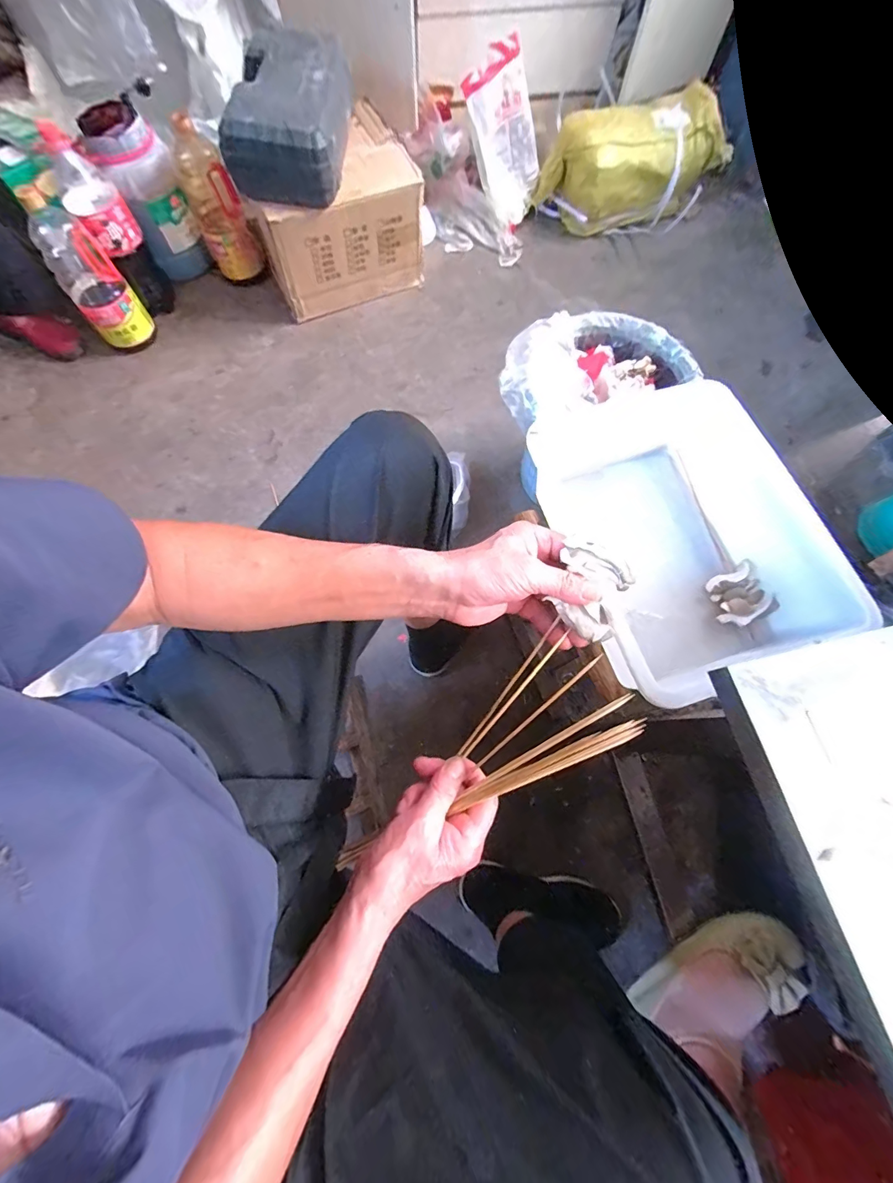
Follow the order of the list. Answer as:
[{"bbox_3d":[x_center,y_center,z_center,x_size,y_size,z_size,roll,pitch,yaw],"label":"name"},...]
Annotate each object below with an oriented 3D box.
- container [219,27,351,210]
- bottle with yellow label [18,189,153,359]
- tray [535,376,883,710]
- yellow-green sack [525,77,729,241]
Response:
[{"bbox_3d":[-0.284,-0.875,0.775,0.199,0.138,0.288,4,72,0],"label":"container"},{"bbox_3d":[-0.704,-0.619,0.837,0.107,0.266,0.101,-36,76,-12],"label":"bottle with yellow label"},{"bbox_3d":[0.318,-0.084,0.576,0.307,0.064,0.394,-19,73,-7],"label":"tray"},{"bbox_3d":[0.433,-1.018,1.030,0.376,0.202,0.222,-18,73,-7],"label":"yellow-green sack"}]

